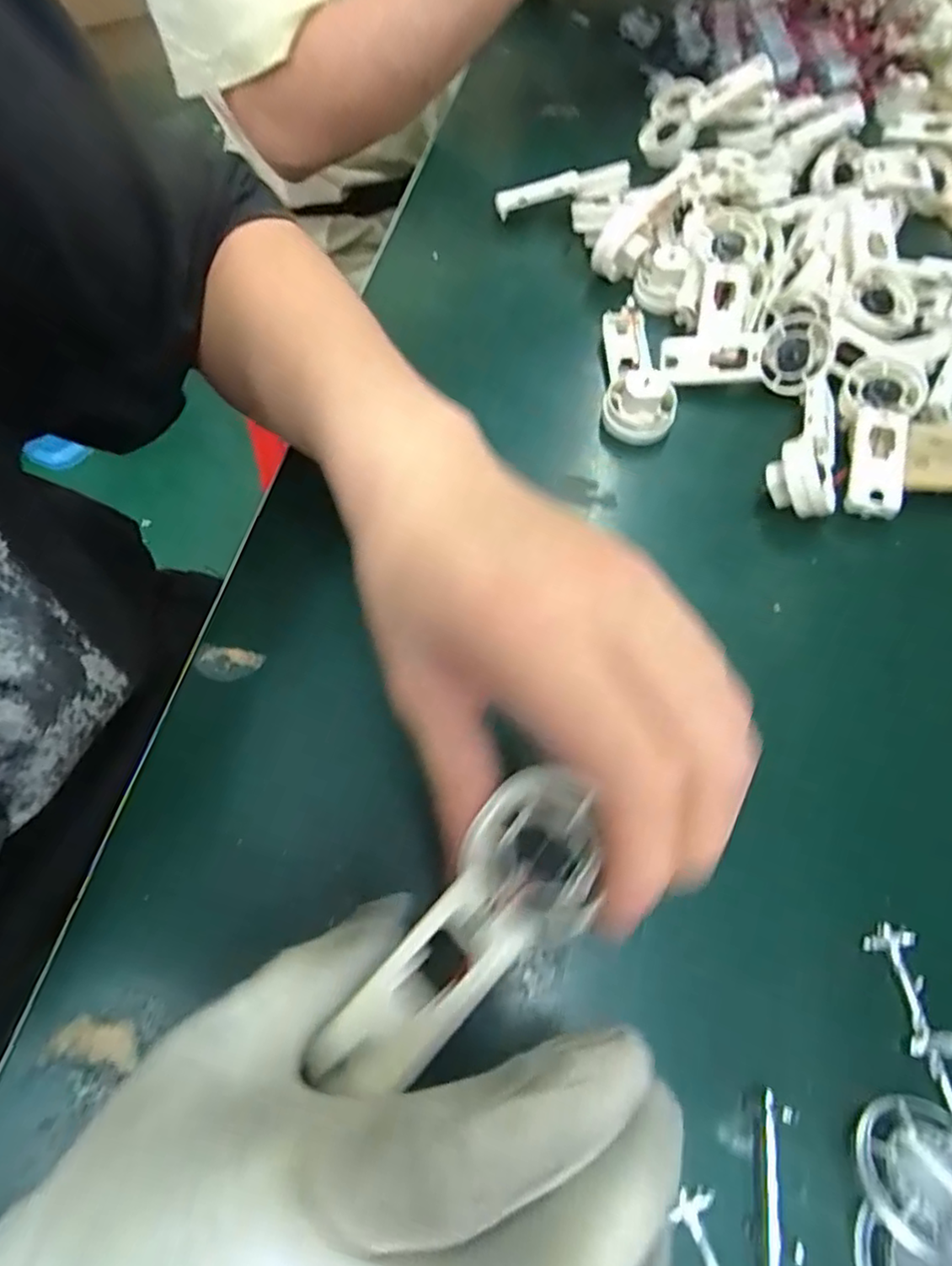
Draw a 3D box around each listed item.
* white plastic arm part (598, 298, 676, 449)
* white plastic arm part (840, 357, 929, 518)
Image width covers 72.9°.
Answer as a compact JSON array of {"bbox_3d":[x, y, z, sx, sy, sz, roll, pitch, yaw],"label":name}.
[{"bbox_3d":[0.094,-0.153,0.374,0.040,0.032,0.096,6,61,2],"label":"white plastic arm part"},{"bbox_3d":[0.203,-0.086,0.326,0.023,0.009,0.059,13,76,8],"label":"white plastic arm part"}]

